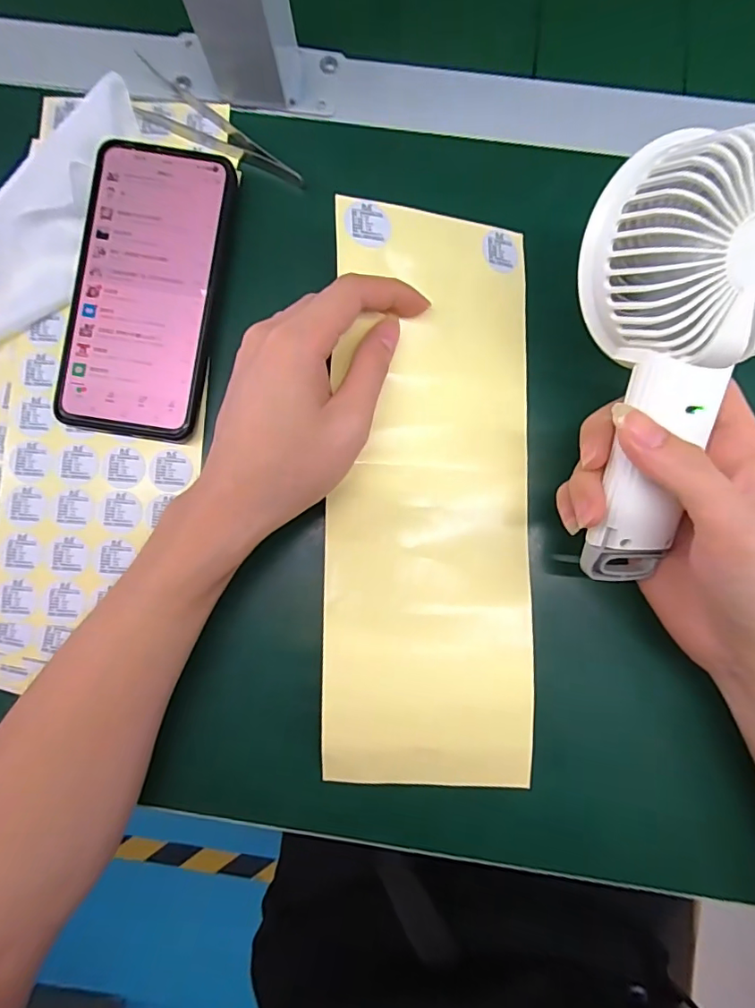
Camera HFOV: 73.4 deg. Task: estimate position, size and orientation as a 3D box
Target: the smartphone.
[{"bbox_3d":[-0.128,-0.117,0.284,0.077,0.016,0.157,9,87,1],"label":"smartphone"}]

